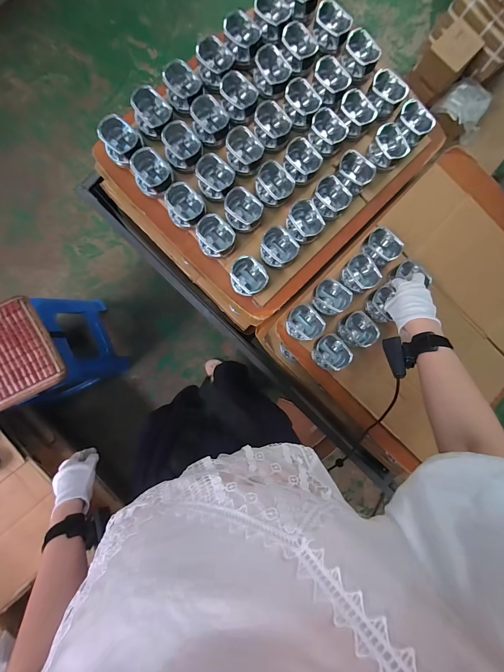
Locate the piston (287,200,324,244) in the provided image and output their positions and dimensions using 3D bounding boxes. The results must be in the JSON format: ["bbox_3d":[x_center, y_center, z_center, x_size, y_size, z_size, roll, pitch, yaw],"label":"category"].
[{"bbox_3d":[0.106,-0.235,0.599,0.083,0.045,0.072,44,86,-5],"label":"piston"}]

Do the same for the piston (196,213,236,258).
[{"bbox_3d":[-0.073,-0.198,0.571,0.079,0.041,0.071,38,87,-5],"label":"piston"}]

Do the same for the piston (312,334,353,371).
[{"bbox_3d":[0.170,0.035,0.608,0.071,0.050,0.073,0,90,-6],"label":"piston"}]

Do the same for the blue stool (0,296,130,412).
[{"bbox_3d":[-0.763,0.060,1.105,0.306,0.506,0.347,-17,92,-6],"label":"blue stool"}]

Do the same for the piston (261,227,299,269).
[{"bbox_3d":[0.052,-0.183,0.591,0.071,0.045,0.081,-42,94,-4],"label":"piston"}]

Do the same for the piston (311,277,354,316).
[{"bbox_3d":[0.170,-0.082,0.610,0.075,0.041,0.072,0,90,-6],"label":"piston"}]

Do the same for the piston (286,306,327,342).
[{"bbox_3d":[0.111,-0.027,0.603,0.071,0.040,0.077,-43,94,-4],"label":"piston"}]

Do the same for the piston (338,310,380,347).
[{"bbox_3d":[0.229,-0.016,0.621,0.073,0.045,0.075,0,90,-6],"label":"piston"}]

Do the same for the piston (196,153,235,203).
[{"bbox_3d":[-0.071,-0.314,0.569,0.076,0.039,0.078,2,90,-6],"label":"piston"}]

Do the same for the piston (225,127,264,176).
[{"bbox_3d":[-0.015,-0.373,0.581,0.071,0.044,0.074,0,90,-6],"label":"piston"}]

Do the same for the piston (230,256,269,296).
[{"bbox_3d":[-0.008,-0.120,0.580,0.080,0.036,0.075,0,90,-6],"label":"piston"}]

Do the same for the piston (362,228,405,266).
[{"bbox_3d":[0.287,-0.197,0.630,0.057,0.044,0.073,-45,94,-4],"label":"piston"}]

